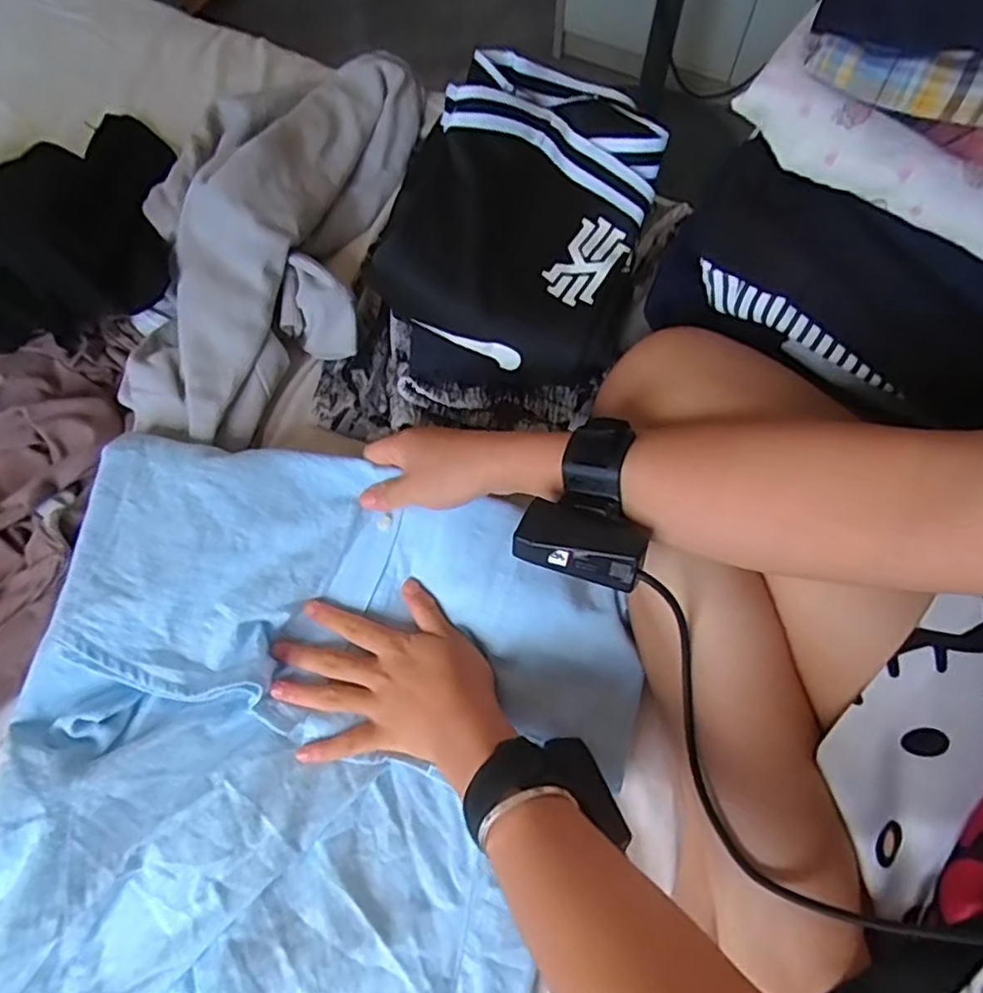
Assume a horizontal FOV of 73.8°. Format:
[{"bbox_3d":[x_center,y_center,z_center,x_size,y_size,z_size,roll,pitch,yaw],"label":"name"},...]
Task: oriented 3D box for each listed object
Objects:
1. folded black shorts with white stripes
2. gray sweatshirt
[{"bbox_3d":[0.025,-0.199,0.459,0.172,0.032,0.207,17,91,-12],"label":"folded black shorts with white stripes"},{"bbox_3d":[-0.185,-0.237,0.549,0.172,0.076,0.400,9,68,4],"label":"gray sweatshirt"}]

